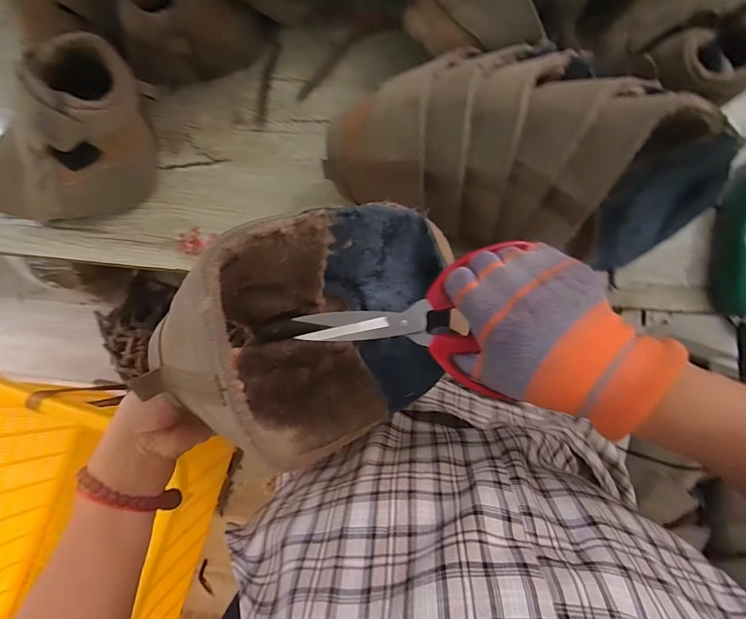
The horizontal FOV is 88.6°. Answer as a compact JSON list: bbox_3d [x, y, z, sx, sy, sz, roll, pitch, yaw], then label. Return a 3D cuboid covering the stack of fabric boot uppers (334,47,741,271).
[{"bbox_3d":[0.154,-0.142,0.377,0.381,0.168,0.148,1,80,1],"label":"stack of fabric boot uppers"}]

